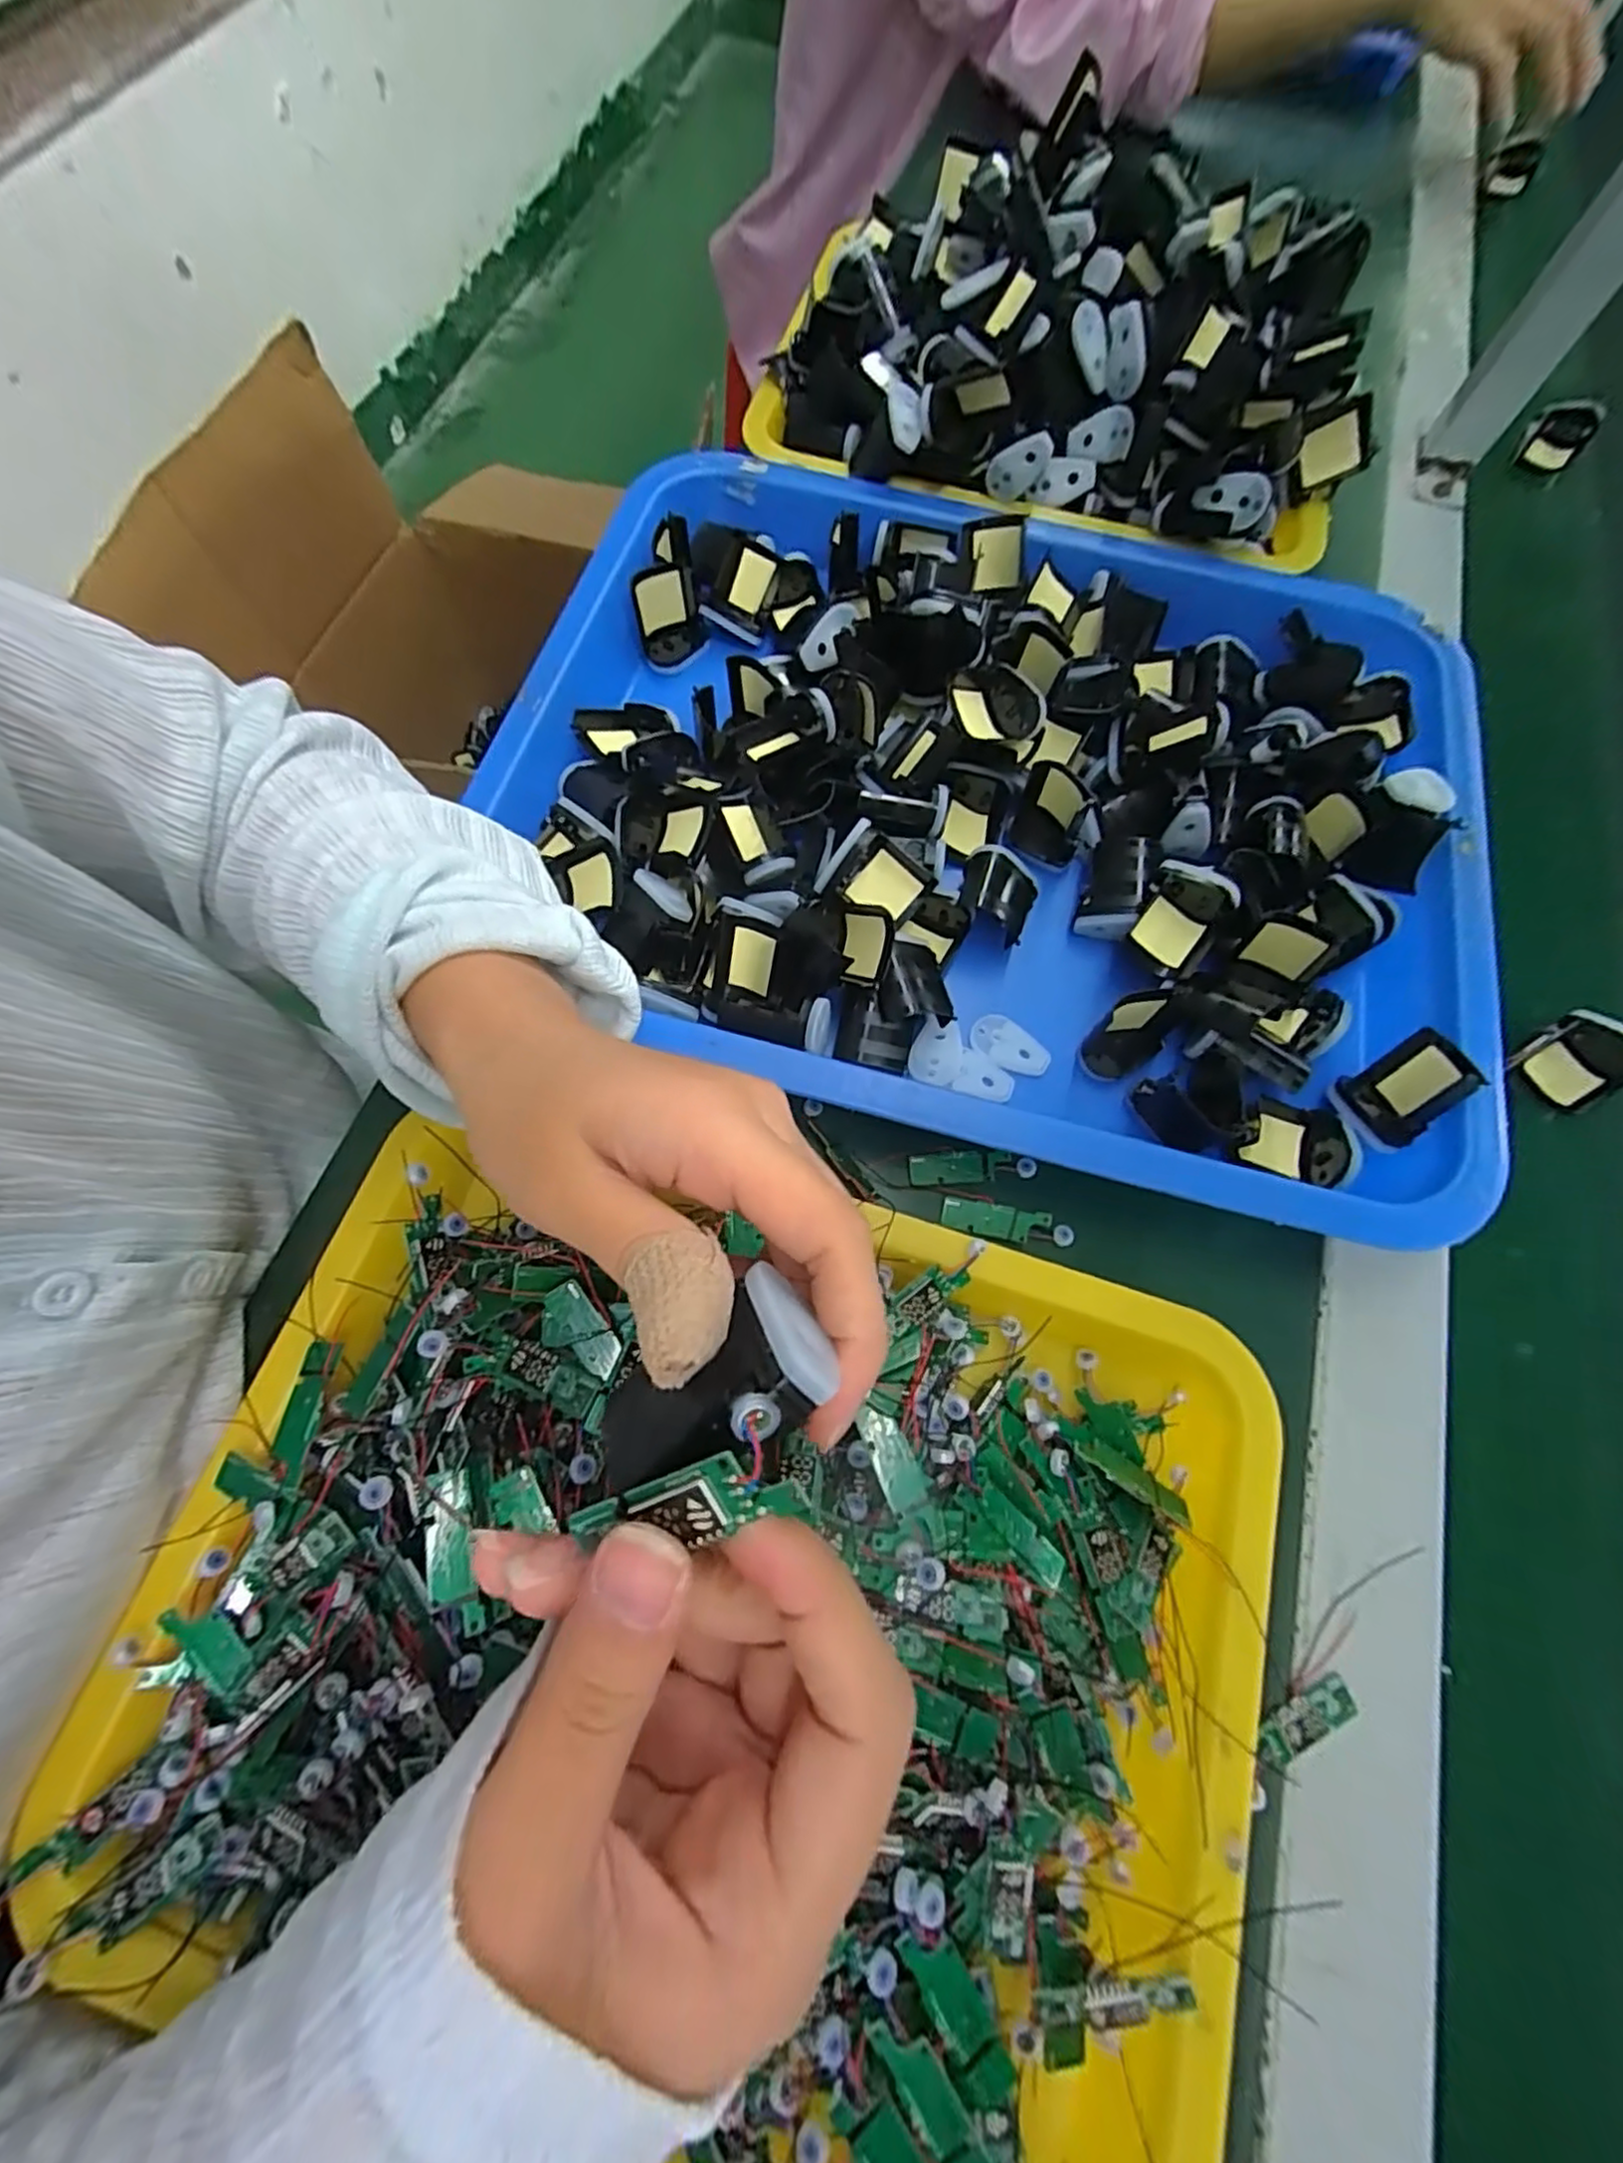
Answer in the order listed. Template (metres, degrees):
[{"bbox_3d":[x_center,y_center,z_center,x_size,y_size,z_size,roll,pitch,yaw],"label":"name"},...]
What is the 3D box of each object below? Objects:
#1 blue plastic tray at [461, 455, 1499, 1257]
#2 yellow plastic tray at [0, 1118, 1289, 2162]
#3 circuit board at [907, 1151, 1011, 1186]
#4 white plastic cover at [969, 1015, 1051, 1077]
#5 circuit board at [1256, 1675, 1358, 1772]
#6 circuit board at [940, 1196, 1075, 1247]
[{"bbox_3d":[0.080,-0.133,0.327,0.439,0.042,0.335,16,72,4],"label":"blue plastic tray"},{"bbox_3d":[-0.024,0.162,0.216,0.341,0.051,0.259,16,72,4],"label":"yellow plastic tray"},{"bbox_3d":[0.062,0.036,0.291,0.042,0.006,0.013,-1,71,-2],"label":"circuit board"},{"bbox_3d":[0.087,-0.016,0.303,0.034,0.004,0.020,27,73,7],"label":"white plastic cover"},{"bbox_3d":[0.162,0.211,0.229,0.039,0.004,0.012,-21,66,-14],"label":"circuit board"},{"bbox_3d":[0.080,0.058,0.283,0.053,0.005,0.013,10,71,2],"label":"circuit board"}]

